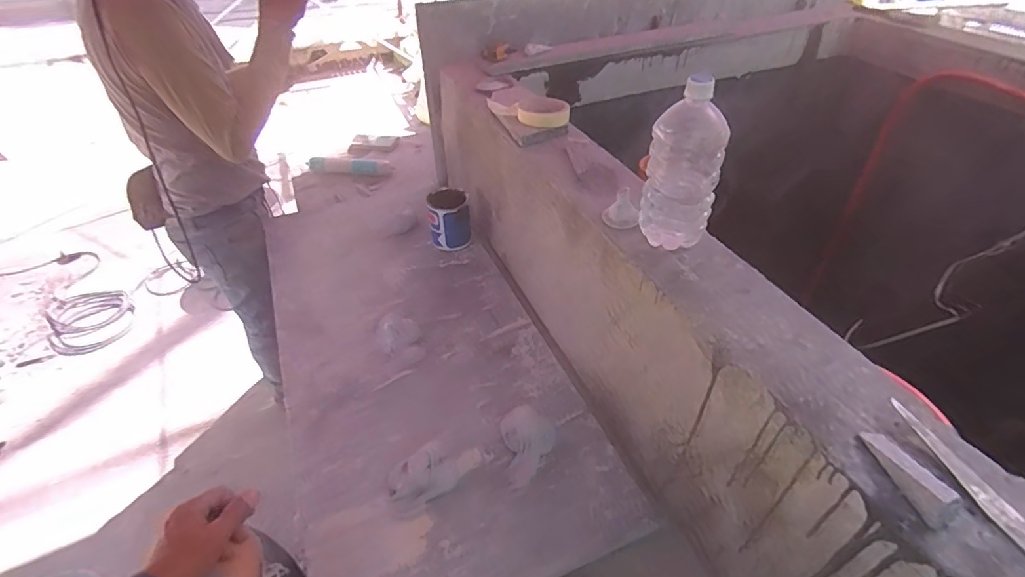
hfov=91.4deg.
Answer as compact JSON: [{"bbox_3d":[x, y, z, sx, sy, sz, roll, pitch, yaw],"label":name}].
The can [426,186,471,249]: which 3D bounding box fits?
[{"bbox_3d":[-0.155,-0.168,1.227,0.100,0.125,0.077,-2,41,-1],"label":"can"}]

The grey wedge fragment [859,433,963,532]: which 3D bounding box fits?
[{"bbox_3d":[0.336,0.154,0.424,0.025,0.027,0.084,-8,42,-7],"label":"grey wedge fragment"}]

